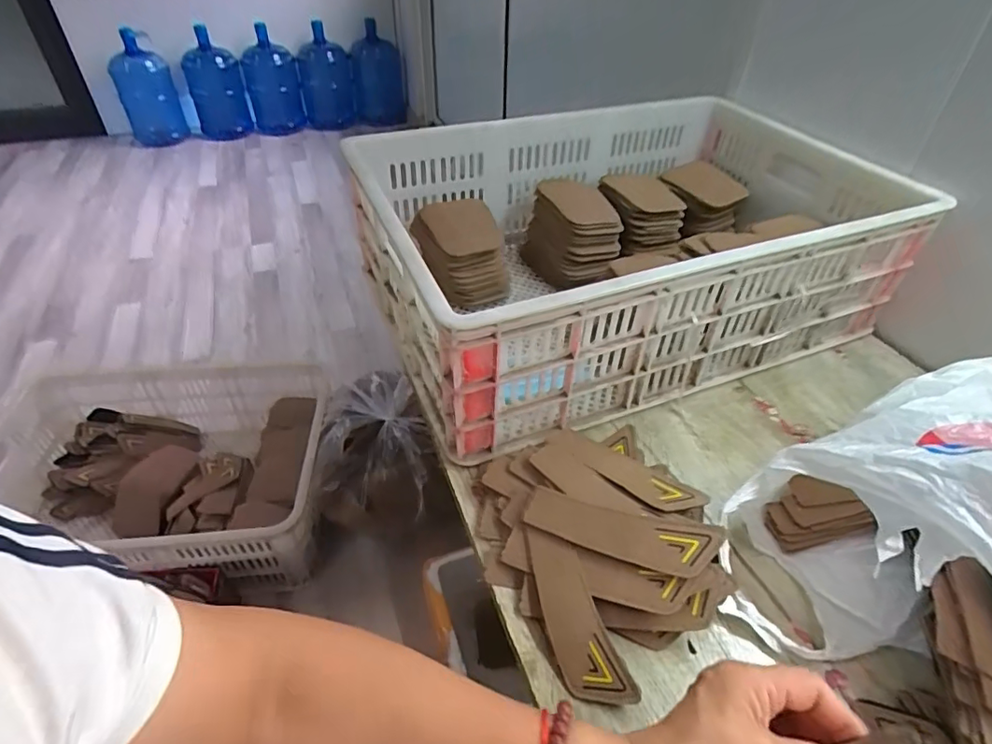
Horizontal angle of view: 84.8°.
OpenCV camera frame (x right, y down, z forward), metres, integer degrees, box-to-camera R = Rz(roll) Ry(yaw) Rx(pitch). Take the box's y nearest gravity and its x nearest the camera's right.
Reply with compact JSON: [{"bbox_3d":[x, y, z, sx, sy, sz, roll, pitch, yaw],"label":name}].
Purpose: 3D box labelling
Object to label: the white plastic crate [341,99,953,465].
[{"bbox_3d":[0.152,-0.183,0.721,0.599,0.187,0.464,-15,45,-18],"label":"white plastic crate"}]

